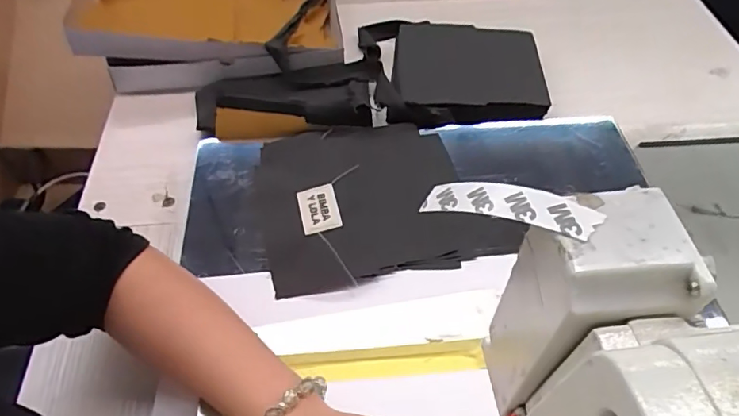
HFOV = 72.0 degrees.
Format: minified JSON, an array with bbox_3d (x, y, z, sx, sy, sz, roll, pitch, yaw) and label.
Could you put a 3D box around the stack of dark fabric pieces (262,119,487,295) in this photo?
[{"bbox_3d":[-0.008,-0.015,0.490,0.189,0.019,0.182,-11,54,-9],"label":"stack of dark fabric pieces"}]

